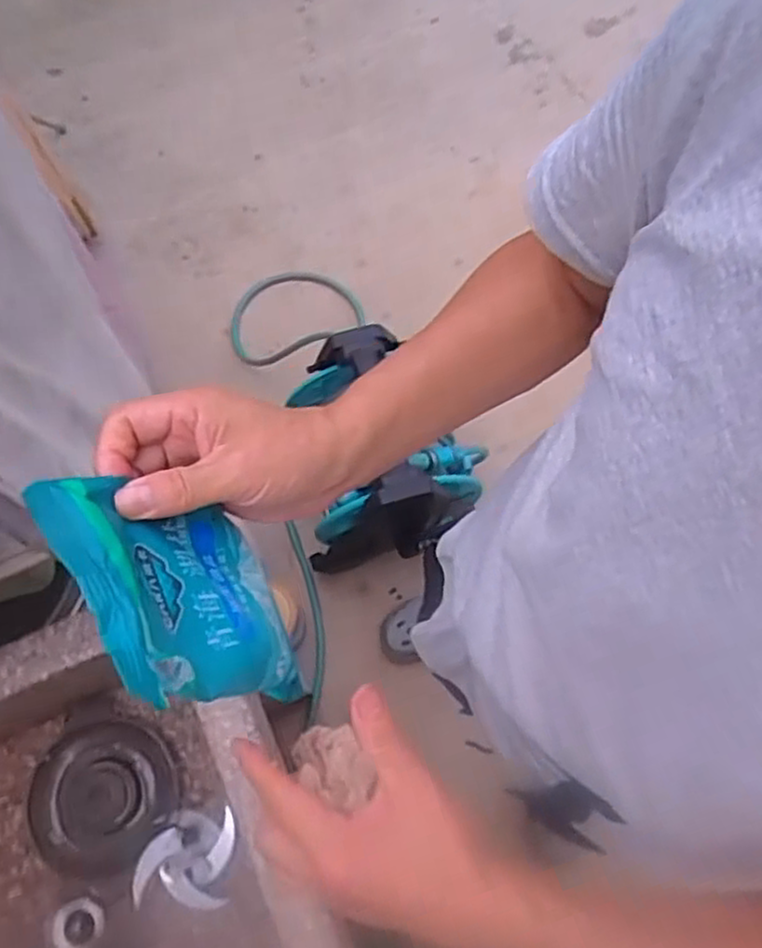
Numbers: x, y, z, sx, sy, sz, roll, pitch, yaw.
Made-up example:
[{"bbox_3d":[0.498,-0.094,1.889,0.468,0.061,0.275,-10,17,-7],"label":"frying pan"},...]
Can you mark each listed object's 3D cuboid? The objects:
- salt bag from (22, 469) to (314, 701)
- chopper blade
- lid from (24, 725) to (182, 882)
[{"bbox_3d":[-0.093,0.057,0.368,0.025,0.145,0.113,-37,68,15],"label":"salt bag"},{"bbox_3d":[-0.209,0.411,0.793,0.088,0.043,0.092,5,69,3],"label":"chopper blade"},{"bbox_3d":[-0.317,0.360,0.835,0.149,0.030,0.156,0,69,1],"label":"lid"}]

